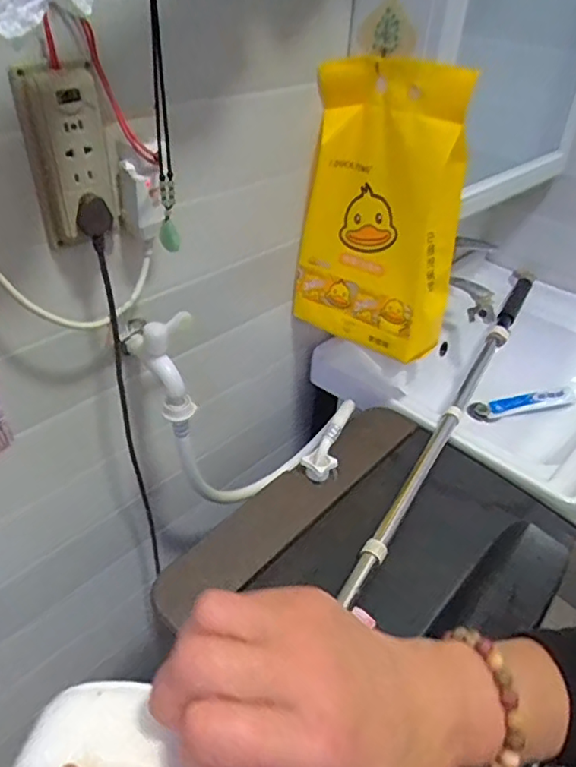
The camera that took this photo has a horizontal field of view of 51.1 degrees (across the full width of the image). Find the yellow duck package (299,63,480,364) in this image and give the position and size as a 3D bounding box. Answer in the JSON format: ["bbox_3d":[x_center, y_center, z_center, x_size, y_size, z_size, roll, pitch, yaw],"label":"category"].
[{"bbox_3d":[0.115,-0.224,0.785,0.085,0.347,0.209,-28,47,-35],"label":"yellow duck package"}]

